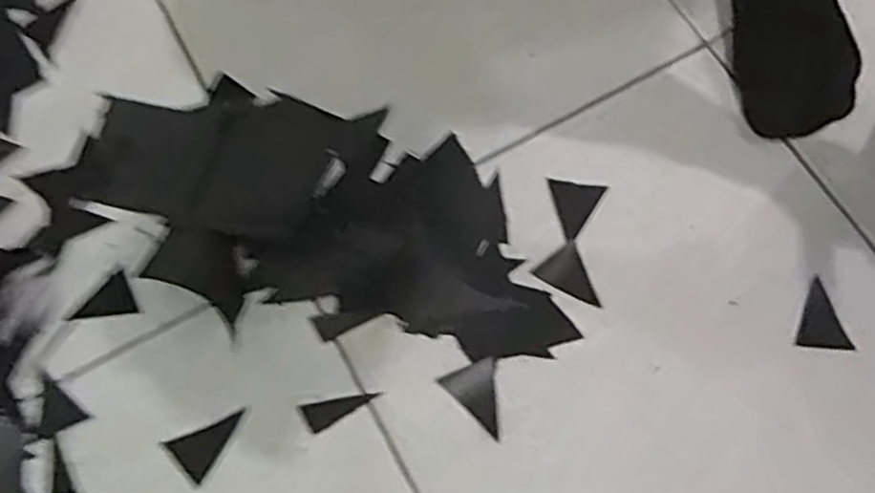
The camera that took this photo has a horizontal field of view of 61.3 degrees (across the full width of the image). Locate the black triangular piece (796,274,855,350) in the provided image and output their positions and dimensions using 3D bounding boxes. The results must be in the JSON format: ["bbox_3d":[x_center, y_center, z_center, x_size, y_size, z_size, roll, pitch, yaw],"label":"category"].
[{"bbox_3d":[0.290,0.051,0.558,0.037,0.006,0.051,6,70,3],"label":"black triangular piece"}]

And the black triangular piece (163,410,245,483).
[{"bbox_3d":[-0.168,0.138,0.537,0.038,0.004,0.054,40,75,14],"label":"black triangular piece"}]

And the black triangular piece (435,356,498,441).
[{"bbox_3d":[0.034,0.104,0.539,0.056,0.007,0.040,43,76,14],"label":"black triangular piece"}]

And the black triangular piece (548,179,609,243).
[{"bbox_3d":[0.108,-0.029,0.592,0.044,0.005,0.050,11,70,5],"label":"black triangular piece"}]

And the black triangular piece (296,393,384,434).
[{"bbox_3d":[-0.072,0.122,0.543,0.060,0.005,0.021,-10,70,-3],"label":"black triangular piece"}]

